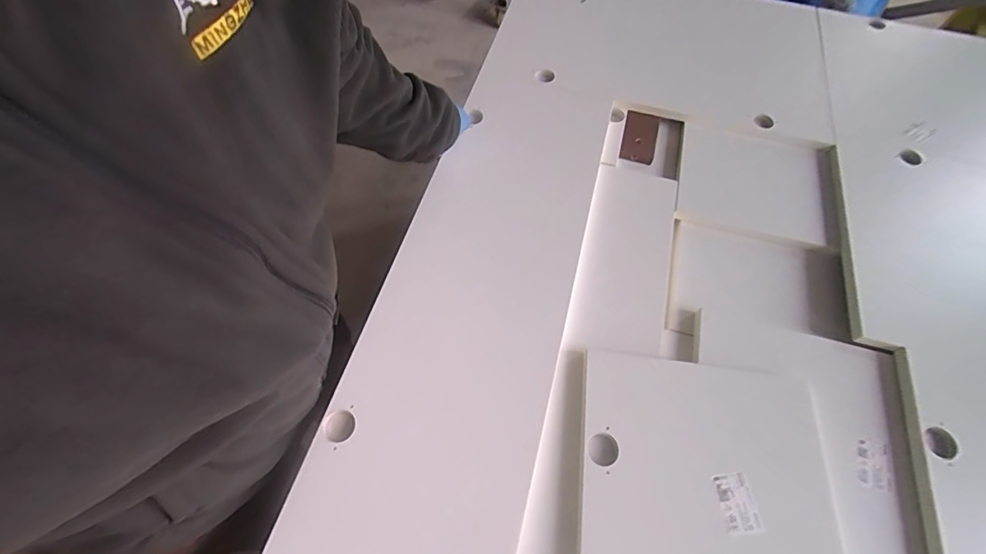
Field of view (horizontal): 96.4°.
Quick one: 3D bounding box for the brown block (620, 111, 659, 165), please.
[{"bbox_3d":[0.251,-0.242,0.754,0.056,0.012,0.108,15,63,5],"label":"brown block"}]

